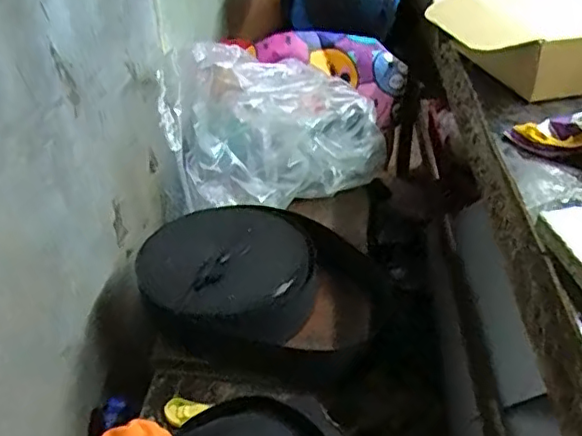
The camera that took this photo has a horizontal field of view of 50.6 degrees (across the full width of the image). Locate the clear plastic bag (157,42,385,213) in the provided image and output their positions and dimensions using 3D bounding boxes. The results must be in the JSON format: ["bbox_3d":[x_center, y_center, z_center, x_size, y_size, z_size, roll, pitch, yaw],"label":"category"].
[{"bbox_3d":[-0.035,-0.156,0.940,0.319,0.194,0.182,-14,36,-15],"label":"clear plastic bag"}]

